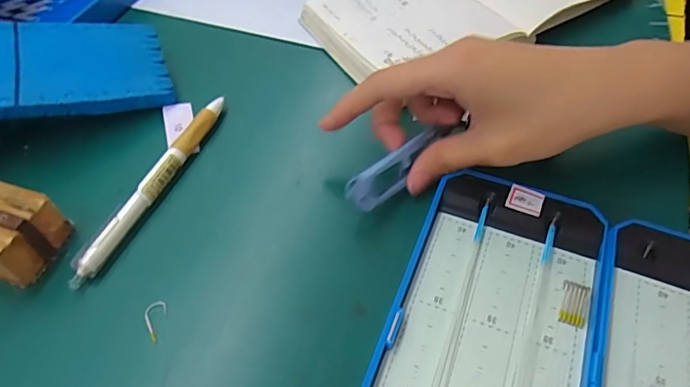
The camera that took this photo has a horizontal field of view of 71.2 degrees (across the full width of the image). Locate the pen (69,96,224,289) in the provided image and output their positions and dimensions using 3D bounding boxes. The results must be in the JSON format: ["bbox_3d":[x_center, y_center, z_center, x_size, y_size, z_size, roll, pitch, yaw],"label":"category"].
[{"bbox_3d":[-0.107,-0.008,0.275,0.012,0.013,0.139,17,55,11],"label":"pen"}]

